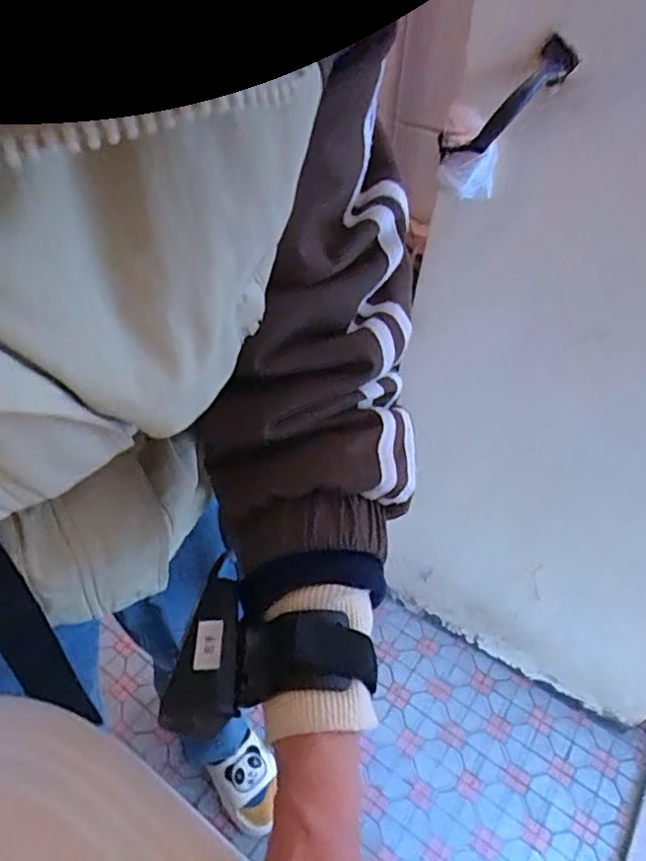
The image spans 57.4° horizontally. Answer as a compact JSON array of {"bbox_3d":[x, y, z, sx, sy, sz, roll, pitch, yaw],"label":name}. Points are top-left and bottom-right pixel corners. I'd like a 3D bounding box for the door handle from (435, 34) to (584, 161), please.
[{"bbox_3d":[0.180,-0.329,0.611,0.041,0.159,0.043,52,49,-9],"label":"door handle"}]

